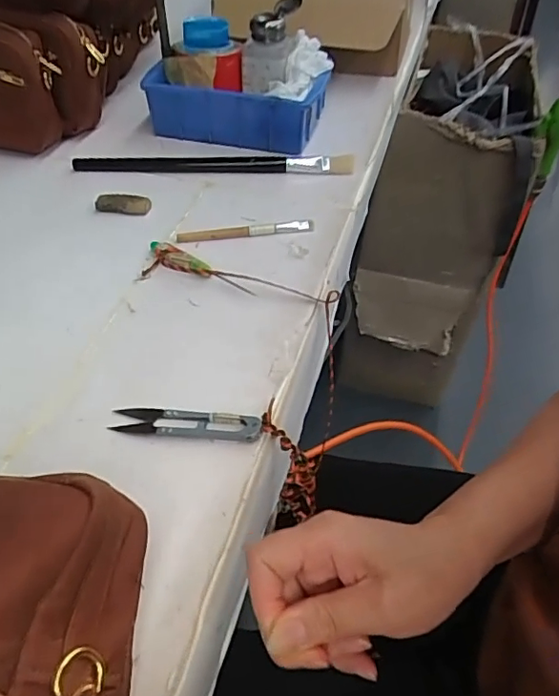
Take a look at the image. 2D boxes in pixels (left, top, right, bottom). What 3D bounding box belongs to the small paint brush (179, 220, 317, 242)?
[{"bbox_3d":[-0.032,-0.111,0.507,0.127,0.006,0.013,-8,47,-5],"label":"small paint brush"}]

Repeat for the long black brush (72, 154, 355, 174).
[{"bbox_3d":[-0.070,-0.200,0.582,0.298,0.008,0.024,0,47,2],"label":"long black brush"}]

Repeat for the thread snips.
[{"bbox_3d":[-0.063,0.052,0.371,0.101,0.011,0.022,4,47,6],"label":"thread snips"}]

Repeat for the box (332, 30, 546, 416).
[{"bbox_3d":[0.325,-0.241,1.163,0.235,0.643,0.449,14,50,10],"label":"box"}]

